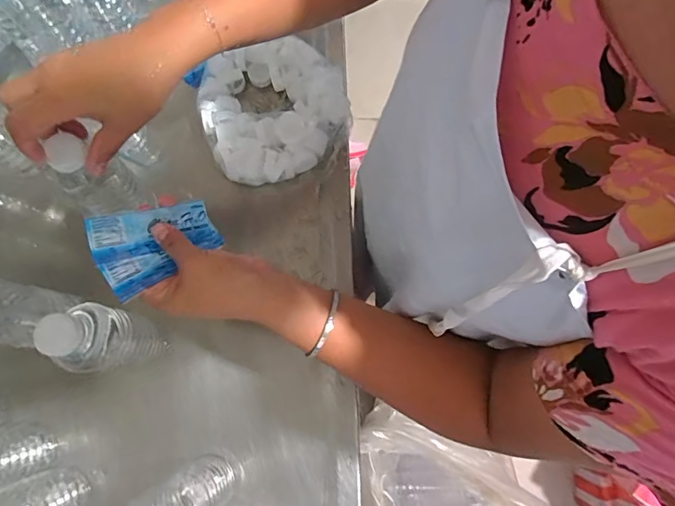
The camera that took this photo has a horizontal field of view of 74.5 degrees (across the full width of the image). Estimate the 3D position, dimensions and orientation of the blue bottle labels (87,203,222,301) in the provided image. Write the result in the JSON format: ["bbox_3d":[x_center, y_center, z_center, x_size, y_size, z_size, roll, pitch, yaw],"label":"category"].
[{"bbox_3d":[-0.148,-0.010,0.366,0.095,0.009,0.064,-27,104,-28],"label":"blue bottle labels"}]

